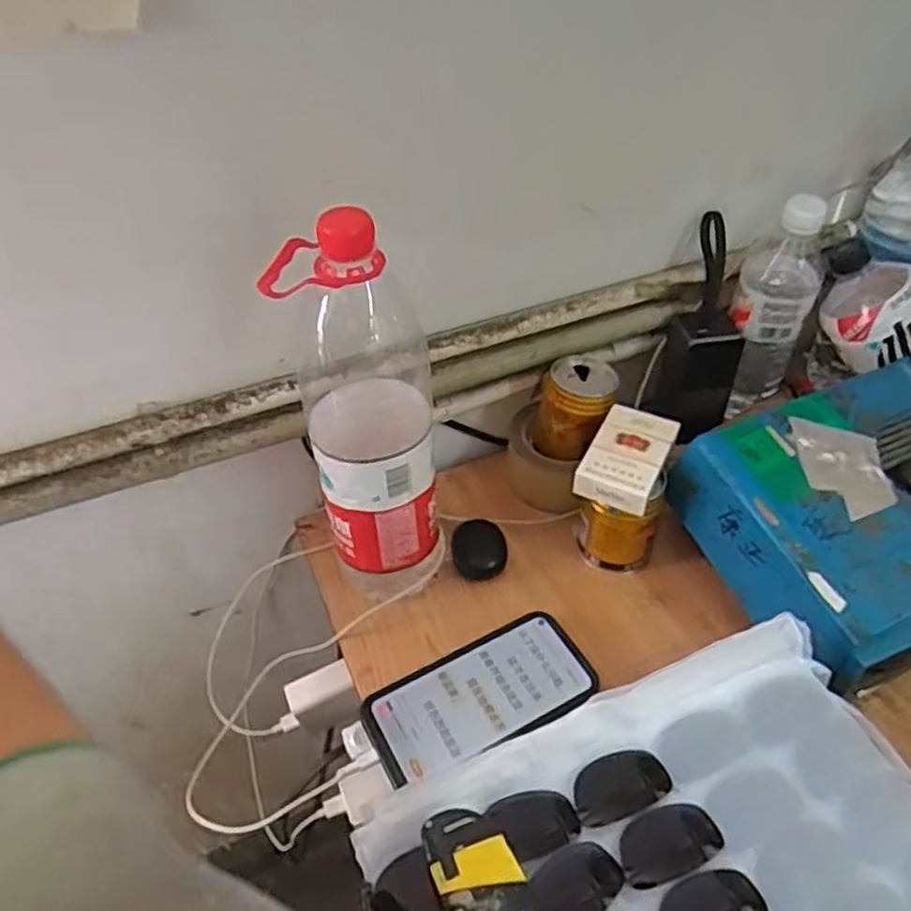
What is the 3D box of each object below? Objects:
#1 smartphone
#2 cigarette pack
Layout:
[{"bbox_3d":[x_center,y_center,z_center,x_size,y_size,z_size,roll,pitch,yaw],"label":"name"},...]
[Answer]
[{"bbox_3d":[0.020,0.175,0.535,0.163,0.015,0.077,-22,48,-19],"label":"smartphone"},{"bbox_3d":[0.133,0.001,0.569,0.056,0.021,0.086,20,48,21],"label":"cigarette pack"}]

